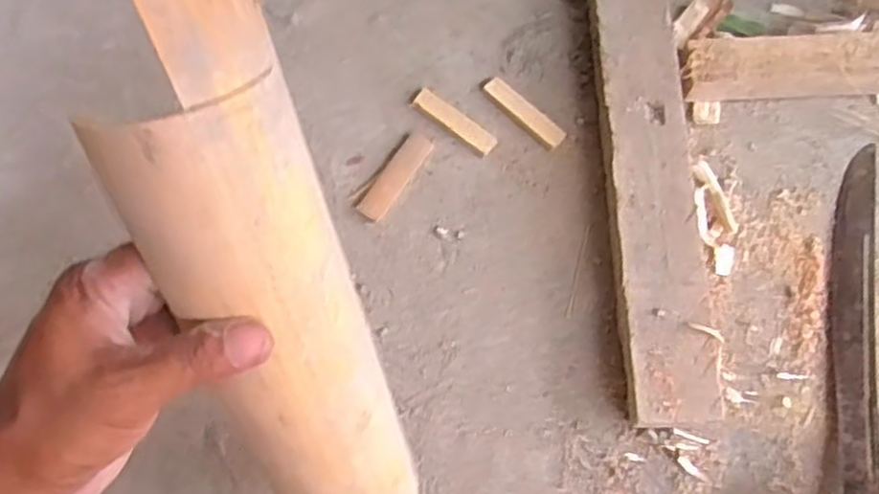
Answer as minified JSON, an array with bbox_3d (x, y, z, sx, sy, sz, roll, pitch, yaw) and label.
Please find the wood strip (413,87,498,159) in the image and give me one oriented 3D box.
[{"bbox_3d":[0.012,-0.094,0.565,0.070,0.005,0.018,38,77,13],"label":"wood strip"}]

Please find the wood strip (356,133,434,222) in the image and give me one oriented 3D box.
[{"bbox_3d":[-0.032,-0.053,0.556,0.021,0.004,0.073,34,76,12],"label":"wood strip"}]

